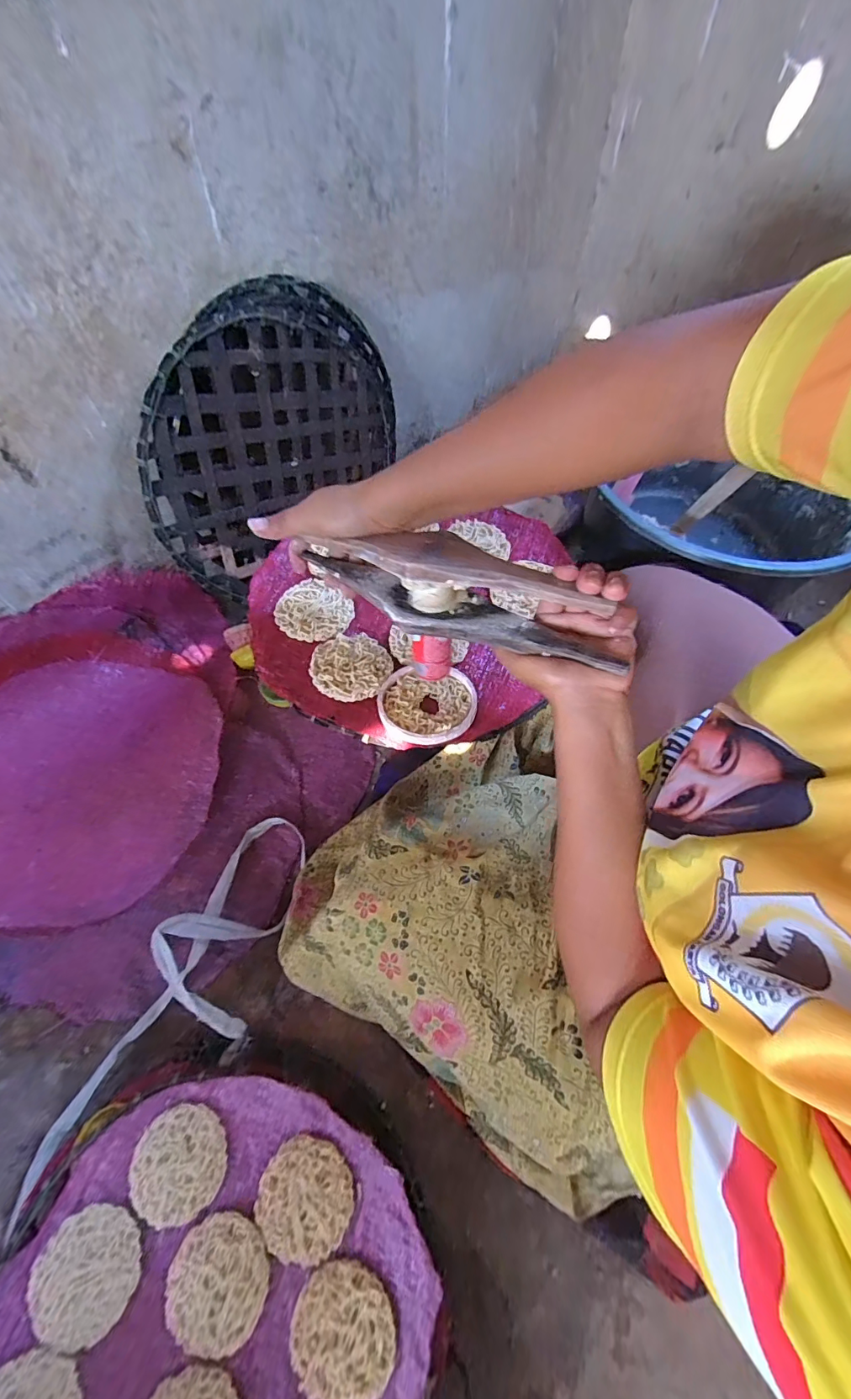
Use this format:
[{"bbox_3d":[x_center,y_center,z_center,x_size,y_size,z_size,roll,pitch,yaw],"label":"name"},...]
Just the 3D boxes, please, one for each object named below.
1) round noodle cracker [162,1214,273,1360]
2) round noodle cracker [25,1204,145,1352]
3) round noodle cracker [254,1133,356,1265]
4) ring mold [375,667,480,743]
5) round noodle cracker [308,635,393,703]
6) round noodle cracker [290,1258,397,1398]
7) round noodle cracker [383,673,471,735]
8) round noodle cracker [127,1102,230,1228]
[{"bbox_3d":[-0.163,0.458,0.365,0.074,0.006,0.073,0,59,0],"label":"round noodle cracker"},{"bbox_3d":[-0.269,0.455,0.369,0.076,0.010,0.073,0,59,0],"label":"round noodle cracker"},{"bbox_3d":[-0.101,0.414,0.387,0.076,0.006,0.074,0,59,0],"label":"round noodle cracker"},{"bbox_3d":[0.001,0.003,0.416,0.086,0.013,0.079,0,59,0],"label":"ring mold"},{"bbox_3d":[-0.072,-0.034,0.445,0.075,0.005,0.073,20,61,12],"label":"round noodle cracker"},{"bbox_3d":[-0.063,0.477,0.348,0.075,0.007,0.072,0,59,0],"label":"round noodle cracker"},{"bbox_3d":[0.001,0.002,0.417,0.075,0.013,0.065,1,59,1],"label":"round noodle cracker"},{"bbox_3d":[-0.213,0.397,0.397,0.074,0.009,0.080,0,59,0],"label":"round noodle cracker"}]

